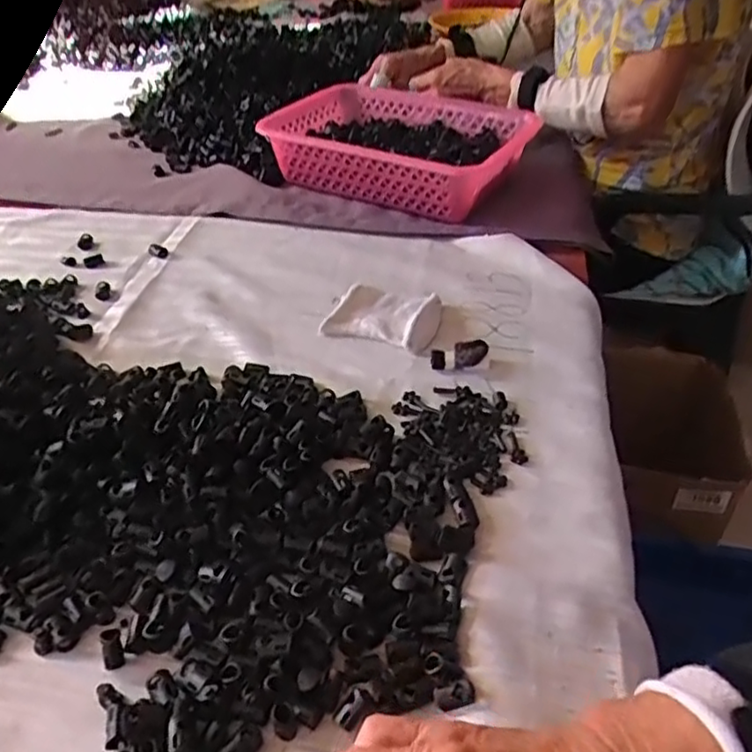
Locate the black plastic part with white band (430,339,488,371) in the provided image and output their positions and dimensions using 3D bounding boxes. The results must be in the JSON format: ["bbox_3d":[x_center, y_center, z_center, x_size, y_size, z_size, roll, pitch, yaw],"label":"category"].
[{"bbox_3d":[0.068,-0.017,0.528,0.047,0.010,0.021,-14,39,15],"label":"black plastic part with white band"}]

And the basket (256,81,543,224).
[{"bbox_3d":[0.026,-0.266,0.768,0.281,0.068,0.162,21,46,24],"label":"basket"}]

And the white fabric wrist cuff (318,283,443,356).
[{"bbox_3d":[0.010,-0.057,0.577,0.094,0.016,0.073,13,43,16],"label":"white fabric wrist cuff"}]

